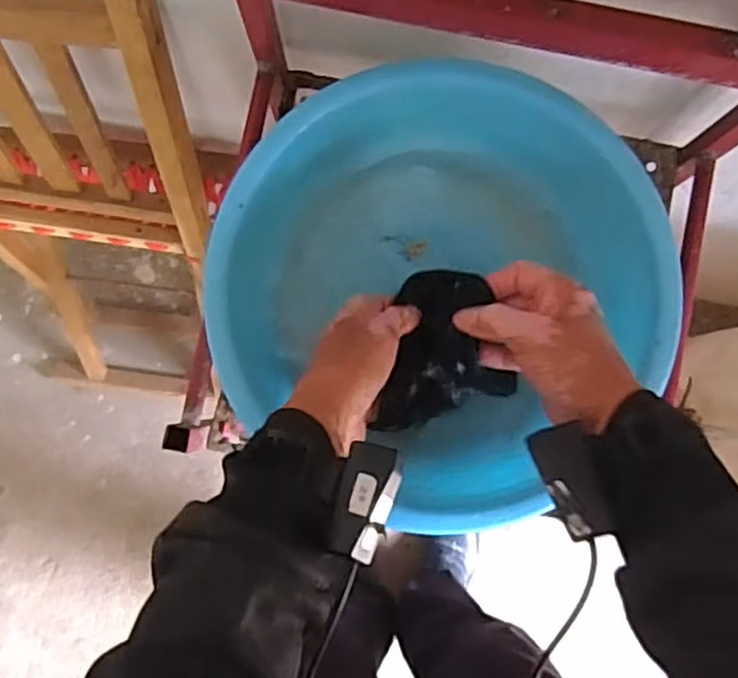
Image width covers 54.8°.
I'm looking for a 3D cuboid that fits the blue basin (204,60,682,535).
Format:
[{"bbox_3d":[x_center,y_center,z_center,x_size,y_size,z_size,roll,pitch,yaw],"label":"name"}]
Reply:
[{"bbox_3d":[0.056,-0.044,0.591,0.340,0.131,0.341,0,85,-1],"label":"blue basin"}]

